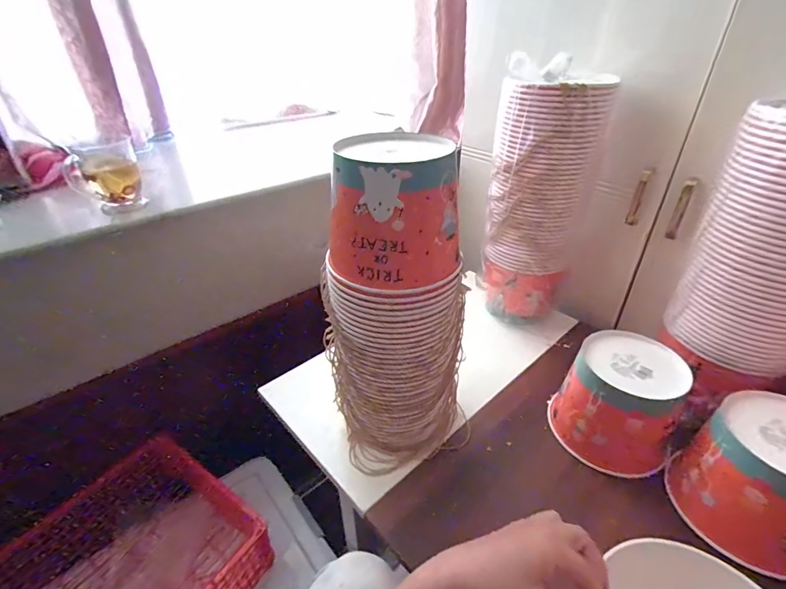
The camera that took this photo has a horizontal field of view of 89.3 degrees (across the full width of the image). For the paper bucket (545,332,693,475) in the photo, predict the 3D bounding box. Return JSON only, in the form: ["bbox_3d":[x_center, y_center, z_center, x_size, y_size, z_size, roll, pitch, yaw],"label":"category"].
[{"bbox_3d":[0.312,0.146,0.554,0.153,0.128,0.139,24,41,32],"label":"paper bucket"}]

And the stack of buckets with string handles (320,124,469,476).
[{"bbox_3d":[0.004,0.029,0.503,0.164,0.397,0.139,-21,39,-27],"label":"stack of buckets with string handles"}]

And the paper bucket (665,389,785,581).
[{"bbox_3d":[0.429,0.212,0.454,0.142,0.129,0.148,-19,38,-25],"label":"paper bucket"}]

